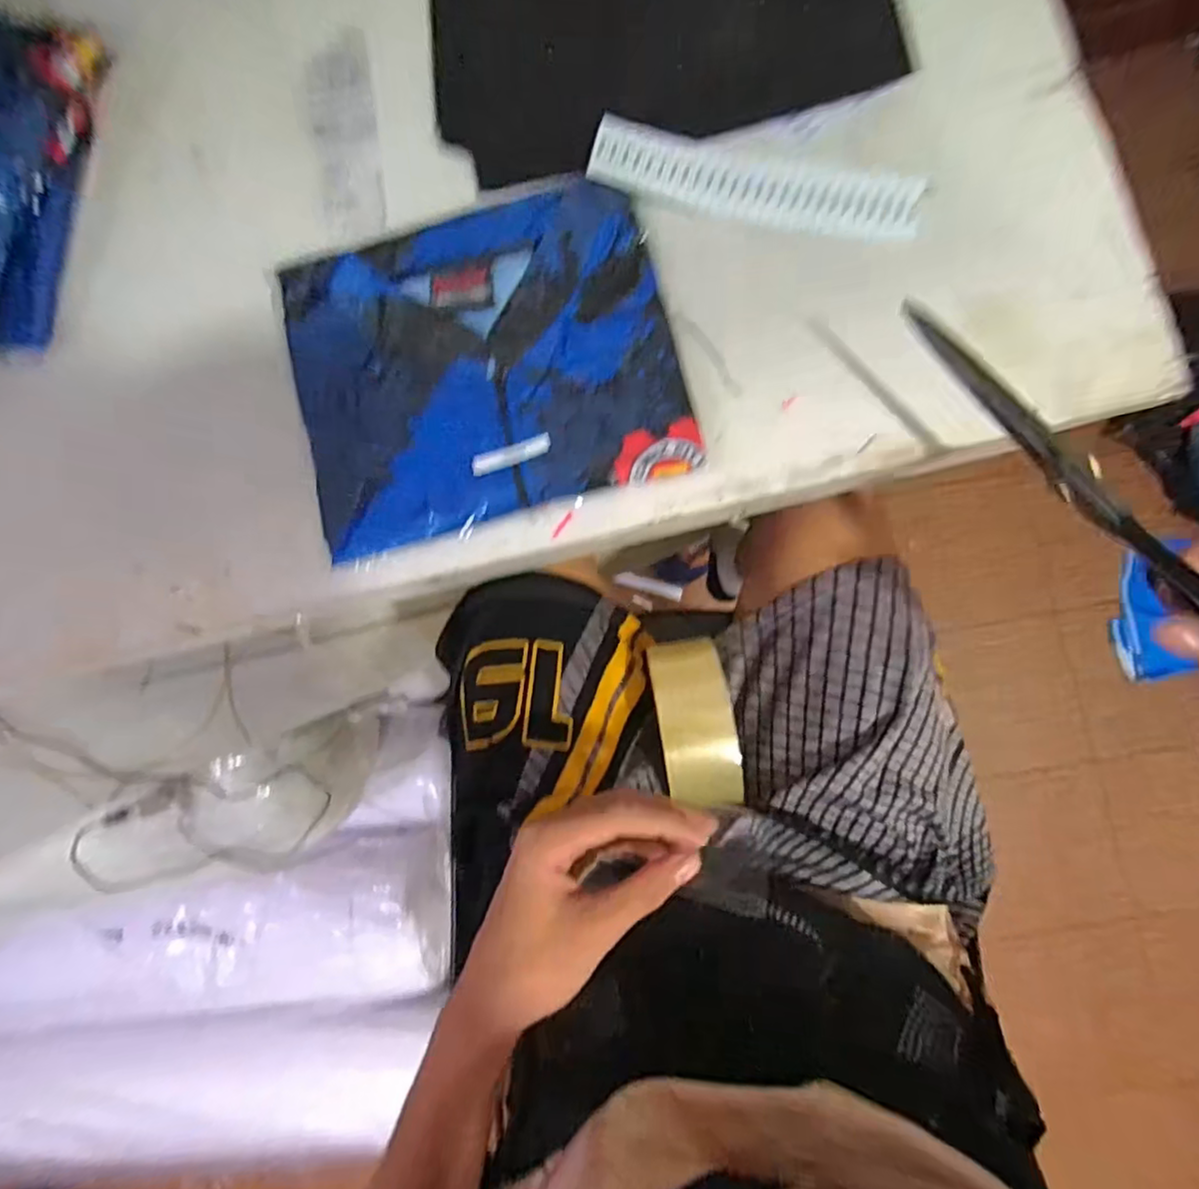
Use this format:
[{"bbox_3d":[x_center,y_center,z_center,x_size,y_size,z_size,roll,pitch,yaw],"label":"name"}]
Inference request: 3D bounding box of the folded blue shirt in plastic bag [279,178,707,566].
[{"bbox_3d":[-0.071,-0.143,0.358,0.227,0.017,0.195,-15,84,2],"label":"folded blue shirt in plastic bag"}]

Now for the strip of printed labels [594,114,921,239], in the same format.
[{"bbox_3d":[0.097,-0.258,0.371,0.202,0.009,0.048,12,85,1],"label":"strip of printed labels"}]

